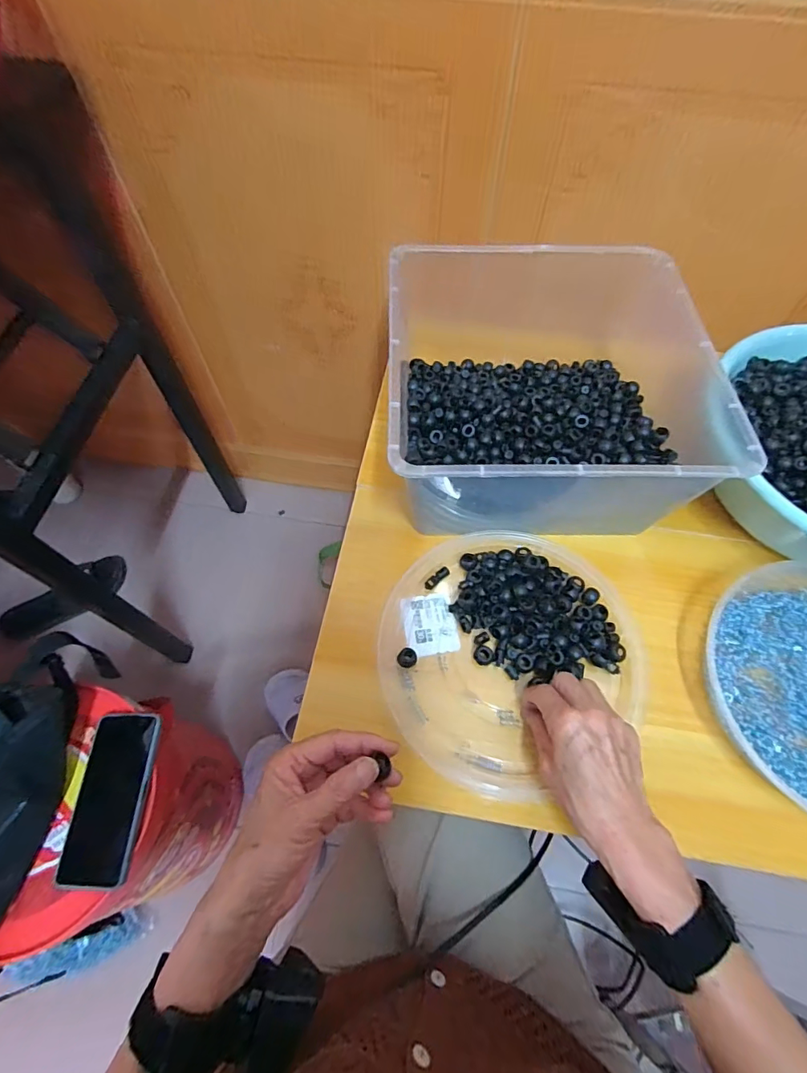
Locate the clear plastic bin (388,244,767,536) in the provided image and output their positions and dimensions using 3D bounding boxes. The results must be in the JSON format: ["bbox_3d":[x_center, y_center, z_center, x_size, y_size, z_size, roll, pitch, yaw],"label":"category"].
[{"bbox_3d":[0.137,-0.163,0.499,0.292,0.130,0.324,0,62,-1],"label":"clear plastic bin"}]

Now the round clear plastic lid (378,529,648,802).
[{"bbox_3d":[0.098,0.104,0.431,0.230,0.025,0.229,0,62,-1],"label":"round clear plastic lid"}]

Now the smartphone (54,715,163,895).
[{"bbox_3d":[-0.317,0.282,0.513,0.077,0.013,0.166,-2,67,7],"label":"smartphone"}]

